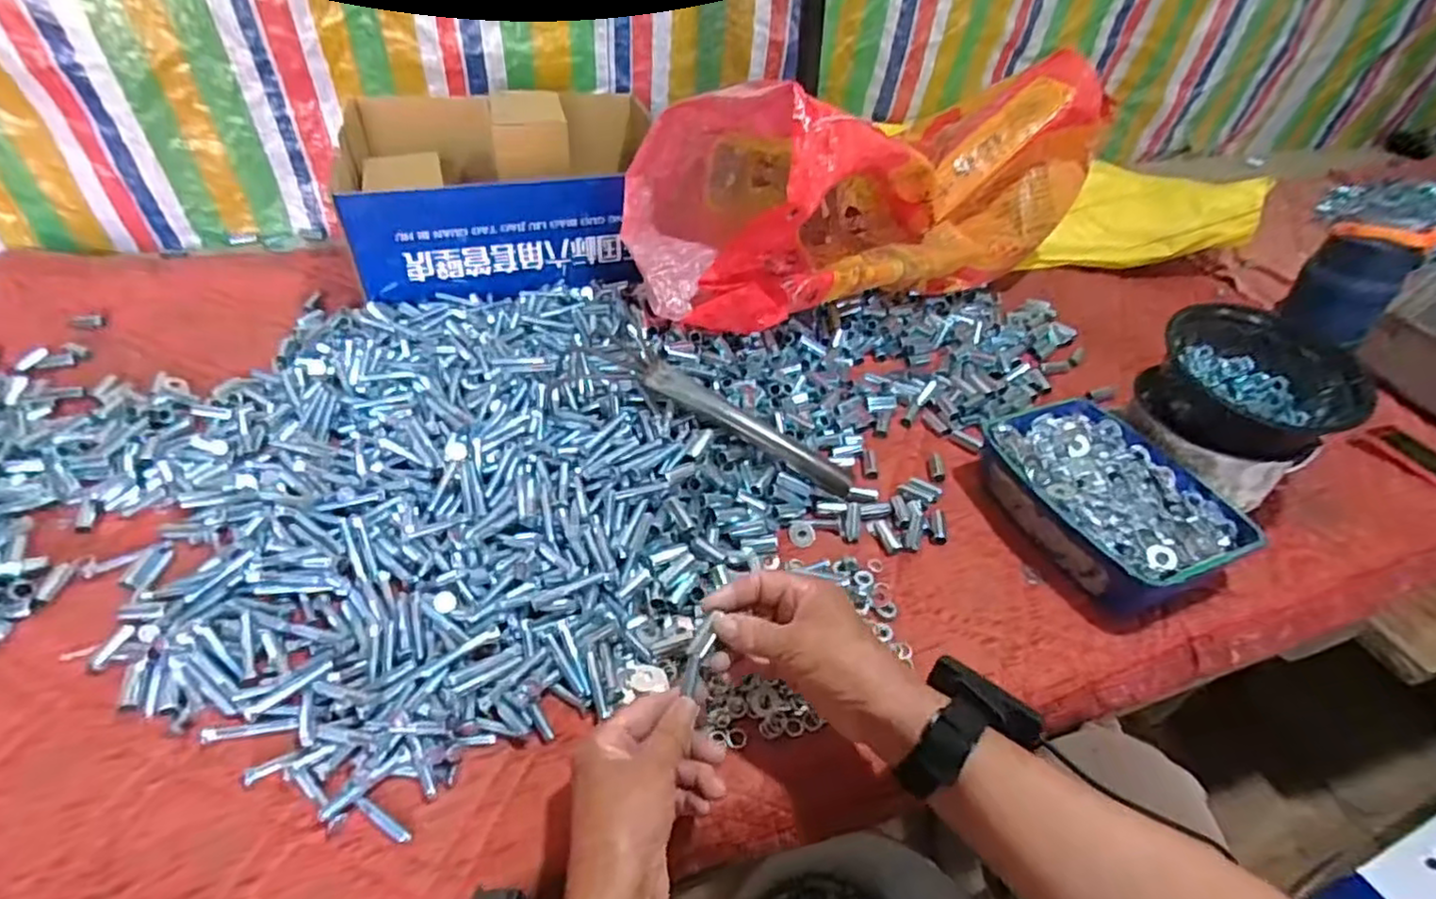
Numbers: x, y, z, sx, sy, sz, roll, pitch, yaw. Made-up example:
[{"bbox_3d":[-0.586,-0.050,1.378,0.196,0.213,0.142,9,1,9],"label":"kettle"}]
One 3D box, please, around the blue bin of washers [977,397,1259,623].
[{"bbox_3d":[0.347,0.045,0.616,0.147,0.071,0.207,-15,49,-20],"label":"blue bin of washers"}]

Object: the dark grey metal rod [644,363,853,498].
[{"bbox_3d":[0.028,-0.019,0.640,0.216,0.028,0.027,32,49,5],"label":"dark grey metal rod"}]

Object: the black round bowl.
[{"bbox_3d":[0.501,-0.065,0.627,0.155,0.089,0.143,3,46,-3],"label":"black round bowl"}]

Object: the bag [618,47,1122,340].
[{"bbox_3d":[0.171,-0.341,0.813,0.571,0.211,0.267,-19,48,-25],"label":"bag"}]

